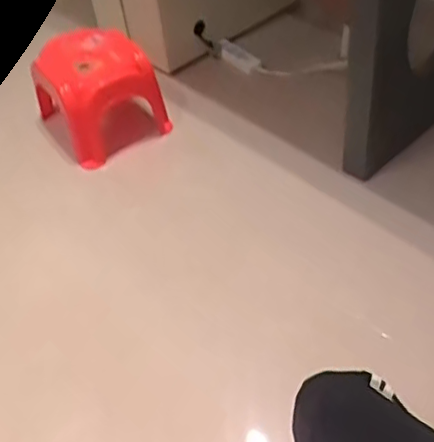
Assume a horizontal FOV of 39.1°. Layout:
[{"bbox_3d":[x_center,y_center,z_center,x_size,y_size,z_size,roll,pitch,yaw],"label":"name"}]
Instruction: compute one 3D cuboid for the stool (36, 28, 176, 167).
[{"bbox_3d":[-0.341,-0.395,1.891,0.331,0.315,0.330,-29,49,-20],"label":"stool"}]

